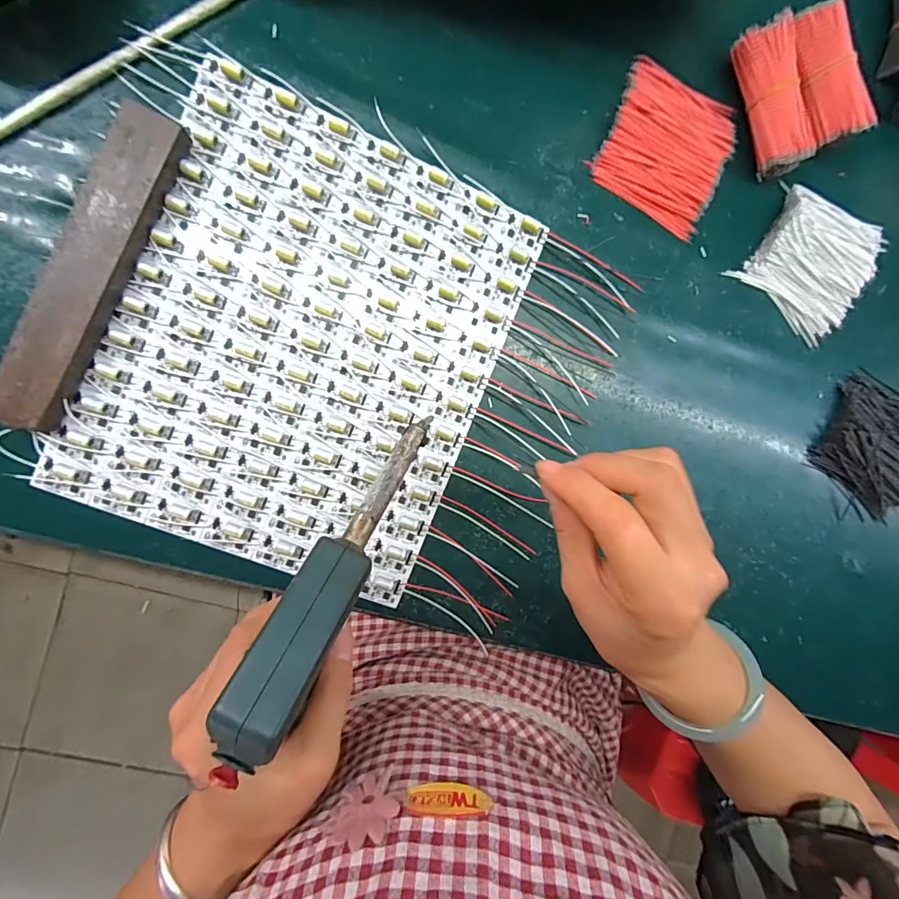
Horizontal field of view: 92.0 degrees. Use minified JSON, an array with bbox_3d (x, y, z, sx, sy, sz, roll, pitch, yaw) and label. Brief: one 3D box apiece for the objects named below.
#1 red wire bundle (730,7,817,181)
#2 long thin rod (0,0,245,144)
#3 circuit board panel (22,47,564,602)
[{"bbox_3d":[0.227,-0.246,0.306,0.027,0.030,0.092,-21,96,-6],"label":"red wire bundle"},{"bbox_3d":[-0.223,-0.217,0.258,0.276,0.008,0.011,-37,98,-5],"label":"long thin rod"},{"bbox_3d":[-0.088,-0.066,0.286,0.234,0.009,0.283,23,90,-9],"label":"circuit board panel"}]

